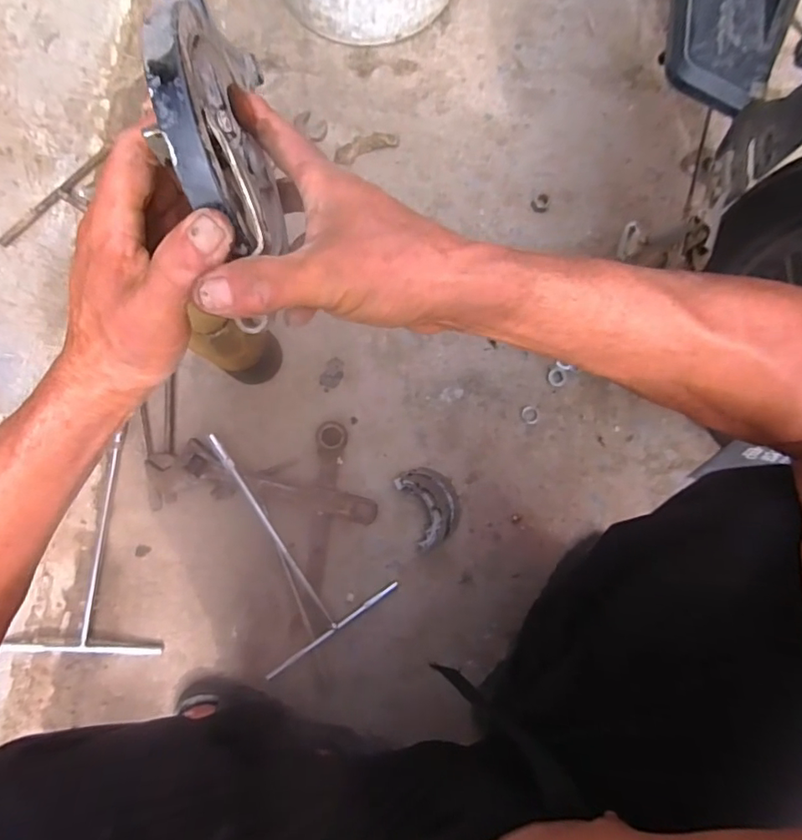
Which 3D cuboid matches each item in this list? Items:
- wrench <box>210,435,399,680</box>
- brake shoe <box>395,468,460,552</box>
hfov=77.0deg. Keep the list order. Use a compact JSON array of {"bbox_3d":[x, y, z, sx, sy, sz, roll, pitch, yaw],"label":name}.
[{"bbox_3d":[-0.155,0.143,0.639,0.175,0.035,0.286,-32,87,-6],"label":"wrench"},{"bbox_3d":[0.042,0.109,0.648,0.070,0.042,0.102,-22,86,-5],"label":"brake shoe"}]

